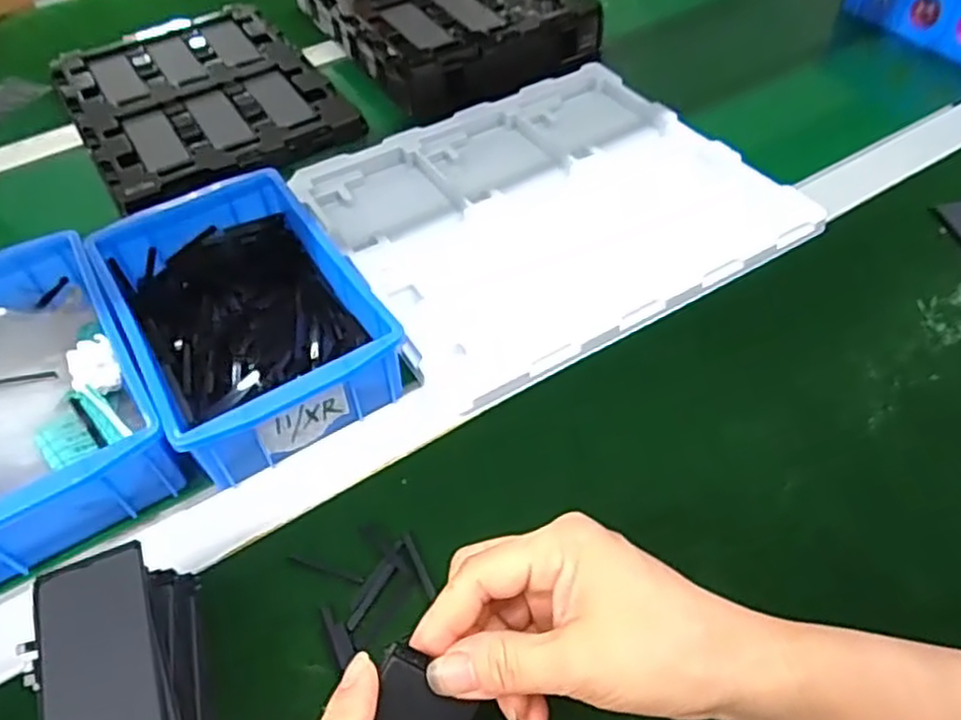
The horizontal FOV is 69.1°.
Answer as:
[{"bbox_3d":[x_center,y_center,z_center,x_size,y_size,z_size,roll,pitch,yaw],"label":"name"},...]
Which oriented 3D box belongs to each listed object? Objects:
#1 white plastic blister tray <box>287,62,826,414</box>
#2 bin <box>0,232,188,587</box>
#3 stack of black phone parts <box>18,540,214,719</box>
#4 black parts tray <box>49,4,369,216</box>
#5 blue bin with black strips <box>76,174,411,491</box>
[{"bbox_3d":[0.051,-0.125,0.547,0.318,0.011,0.286,-26,54,-18],"label":"white plastic blister tray"},{"bbox_3d":[-0.267,0.022,0.405,0.130,0.061,0.198,-28,55,-19],"label":"bin"},{"bbox_3d":[-0.149,0.145,0.297,0.057,0.058,0.112,-20,52,-13],"label":"stack of black phone parts"},{"bbox_3d":[-0.271,-0.253,0.668,0.217,0.021,0.289,-29,55,-20],"label":"black parts tray"},{"bbox_3d":[-0.148,-0.029,0.442,0.128,0.058,0.196,-28,55,-19],"label":"blue bin with black strips"}]

